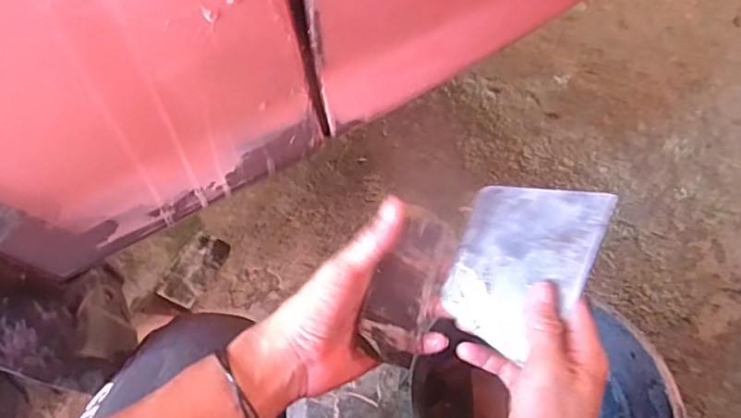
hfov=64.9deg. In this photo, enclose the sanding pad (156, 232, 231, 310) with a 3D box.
[{"bbox_3d":[-0.271,0.093,0.906,0.061,0.031,0.124,20,63,13],"label":"sanding pad"}]

